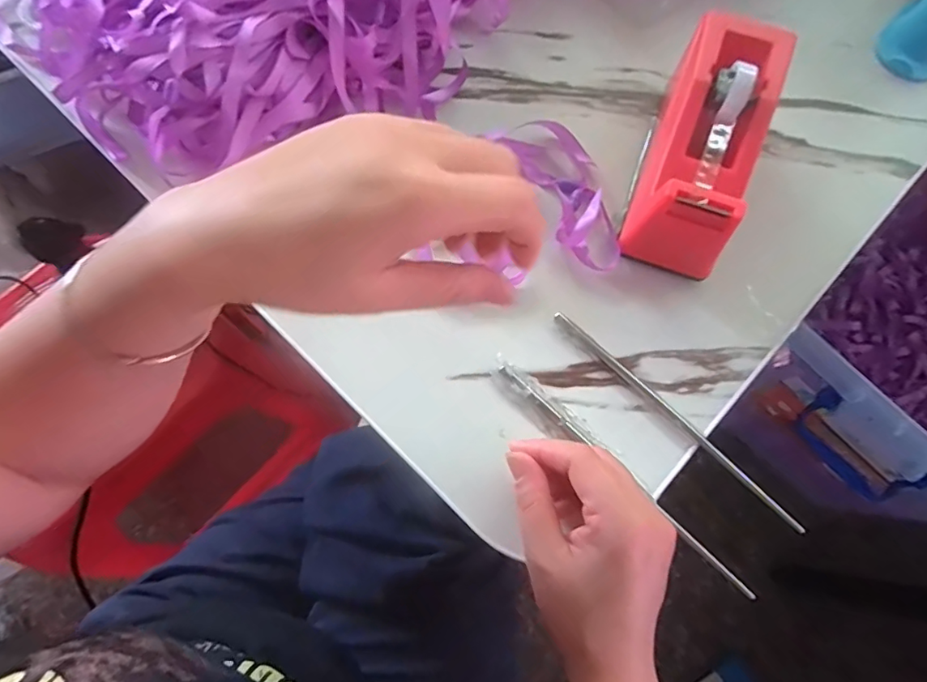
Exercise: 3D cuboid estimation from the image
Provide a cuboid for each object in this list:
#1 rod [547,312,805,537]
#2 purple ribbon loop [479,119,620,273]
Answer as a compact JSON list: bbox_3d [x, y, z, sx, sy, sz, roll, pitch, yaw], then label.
[{"bbox_3d":[0.125,0.044,0.318,0.180,0.008,0.008,44,77,11],"label":"rod"},{"bbox_3d":[0.071,-0.101,0.356,0.052,0.016,0.119,-26,76,-8],"label":"purple ribbon loop"}]

